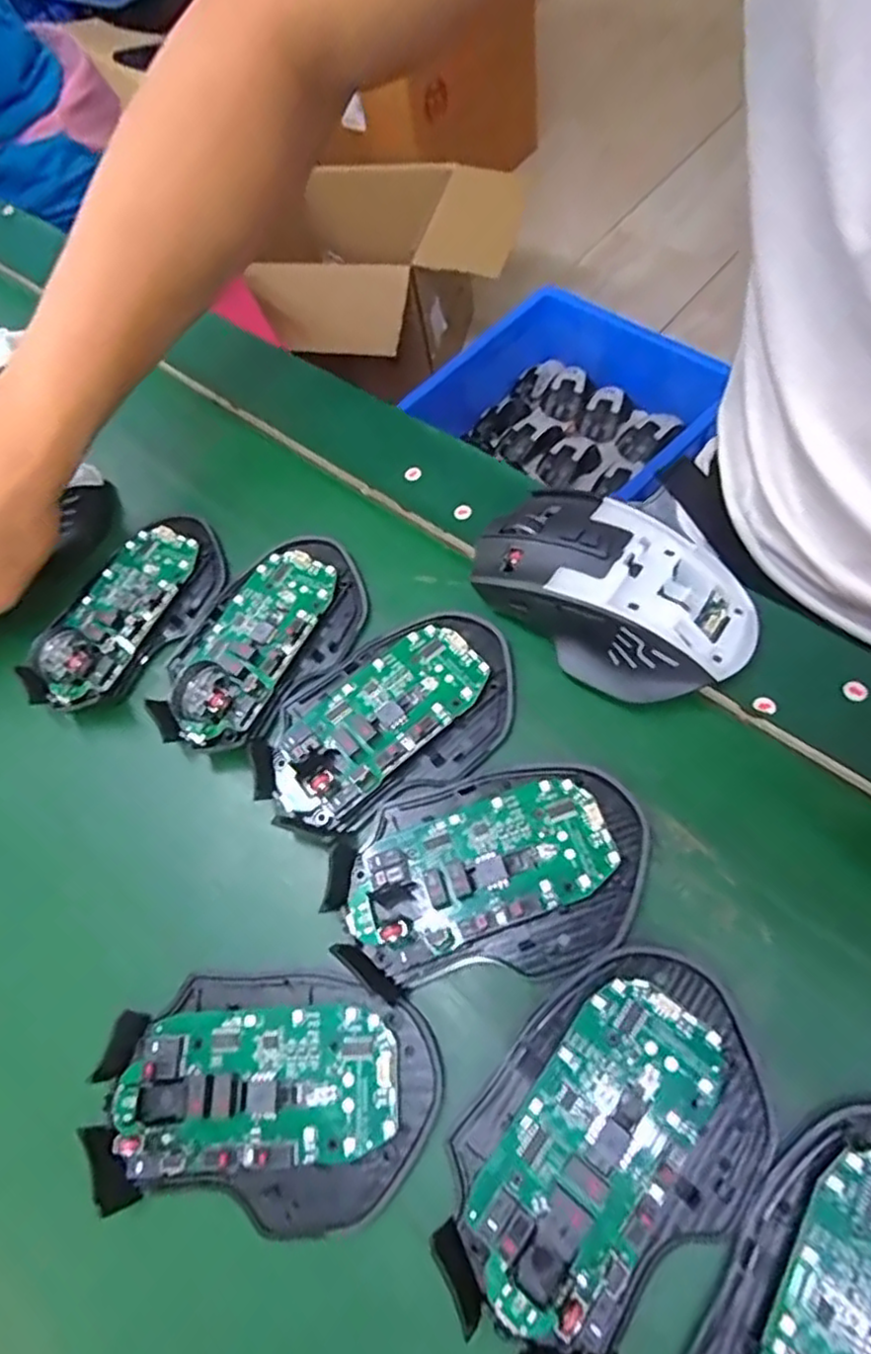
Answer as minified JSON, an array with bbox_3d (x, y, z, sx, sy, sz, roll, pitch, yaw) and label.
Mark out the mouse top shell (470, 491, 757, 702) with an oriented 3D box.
[{"bbox_3d":[0.069,-0.034,0.276,0.116,0.041,0.058,29,67,22],"label":"mouse top shell"}]

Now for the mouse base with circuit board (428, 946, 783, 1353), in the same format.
[{"bbox_3d":[0.052,0.143,0.206,0.070,0.019,0.112,39,67,25],"label":"mouse base with circuit board"}]

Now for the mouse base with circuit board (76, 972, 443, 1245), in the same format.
[{"bbox_3d":[-0.058,0.139,0.228,0.114,0.015,0.071,4,57,6],"label":"mouse base with circuit board"}]

